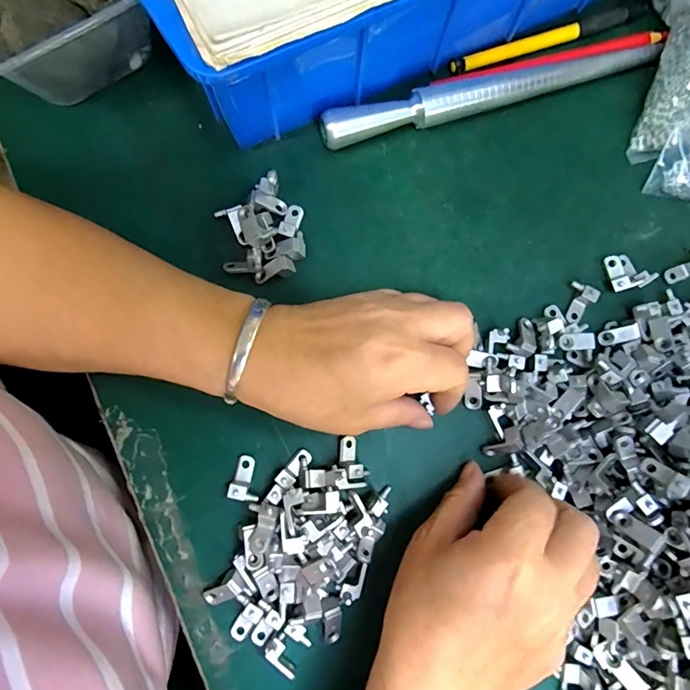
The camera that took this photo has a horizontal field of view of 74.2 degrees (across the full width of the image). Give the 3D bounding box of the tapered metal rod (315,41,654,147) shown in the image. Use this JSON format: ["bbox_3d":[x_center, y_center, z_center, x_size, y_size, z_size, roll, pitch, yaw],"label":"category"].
[{"bbox_3d":[0.094,-0.160,0.289,0.223,0.026,0.017,-17,84,-5],"label":"tapered metal rod"}]

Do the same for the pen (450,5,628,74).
[{"bbox_3d":[0.127,-0.199,0.299,0.123,0.008,0.009,-18,84,-5],"label":"pen"}]

